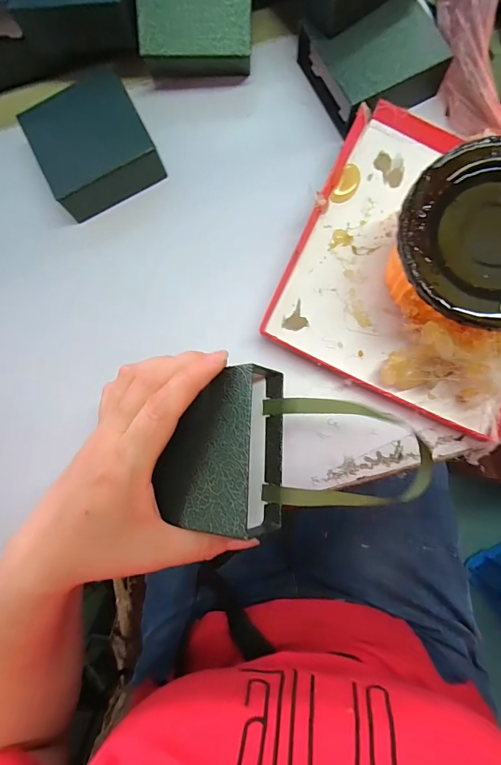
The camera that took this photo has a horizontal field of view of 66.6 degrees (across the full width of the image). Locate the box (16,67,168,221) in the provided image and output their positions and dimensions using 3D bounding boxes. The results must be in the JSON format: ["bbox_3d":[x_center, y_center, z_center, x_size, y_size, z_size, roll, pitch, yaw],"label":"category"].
[{"bbox_3d":[-0.136,-0.205,0.334,0.095,0.040,0.096,-27,82,1],"label":"box"}]

